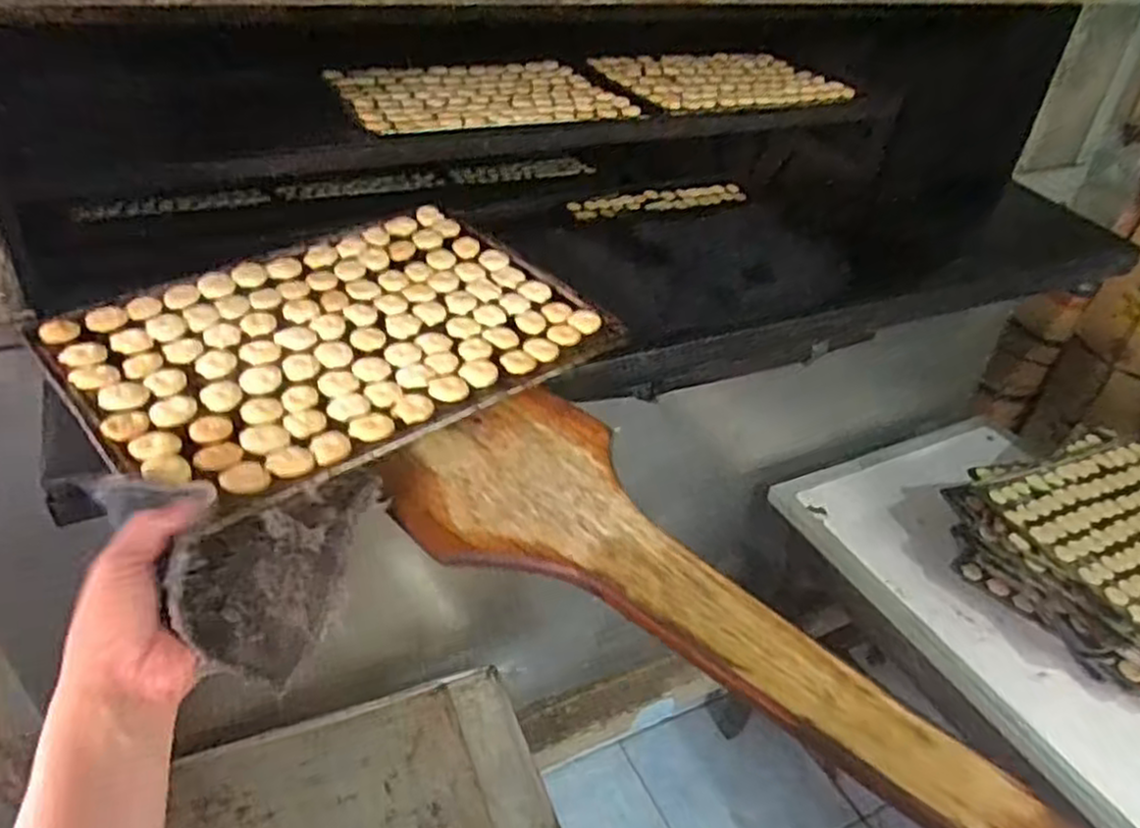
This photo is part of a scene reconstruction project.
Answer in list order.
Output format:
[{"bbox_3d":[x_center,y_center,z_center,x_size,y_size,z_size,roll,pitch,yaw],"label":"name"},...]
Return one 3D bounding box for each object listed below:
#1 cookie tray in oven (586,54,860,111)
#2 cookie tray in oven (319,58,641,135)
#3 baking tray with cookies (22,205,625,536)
[{"bbox_3d":[0.284,-0.612,1.393,0.439,0.018,0.291,-16,42,-27],"label":"cookie tray in oven"},{"bbox_3d":[-0.140,-0.514,1.214,0.435,0.012,0.319,-12,40,-23],"label":"cookie tray in oven"},{"bbox_3d":[-0.209,-0.082,0.713,0.441,0.024,0.327,-28,48,-37],"label":"baking tray with cookies"}]

